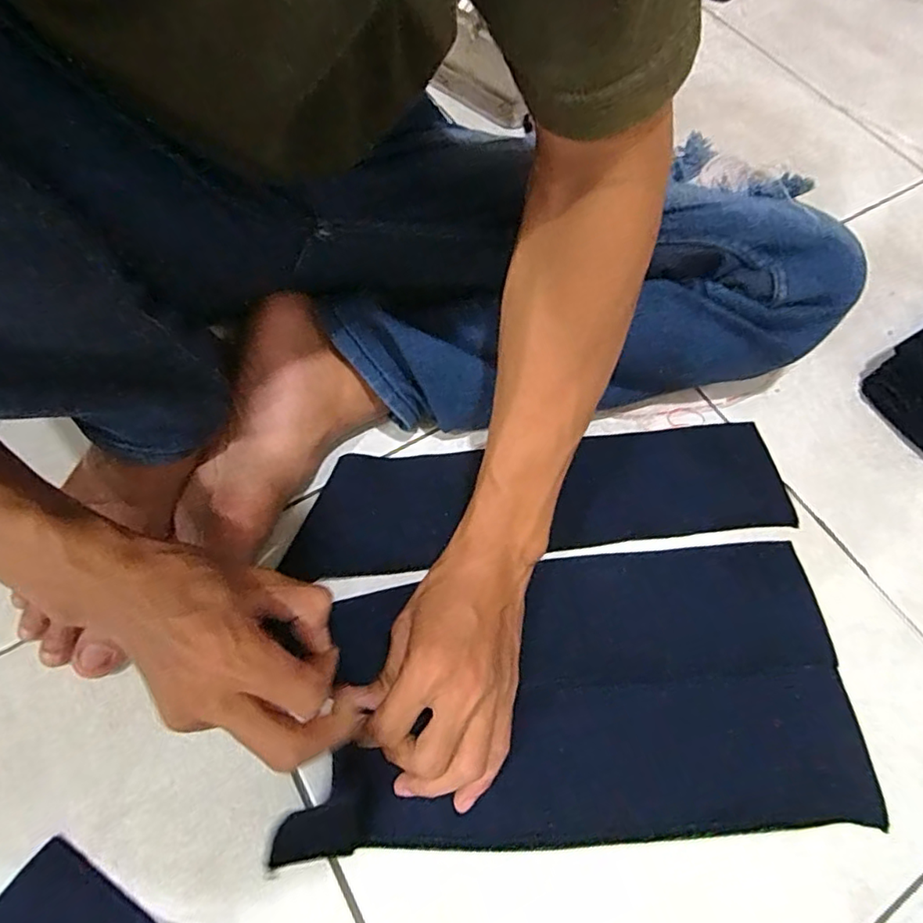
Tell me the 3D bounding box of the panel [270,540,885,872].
[{"bbox_3d":[0.075,0.141,0.366,0.339,0.033,0.170,-2,65,-3],"label":"panel"}]

